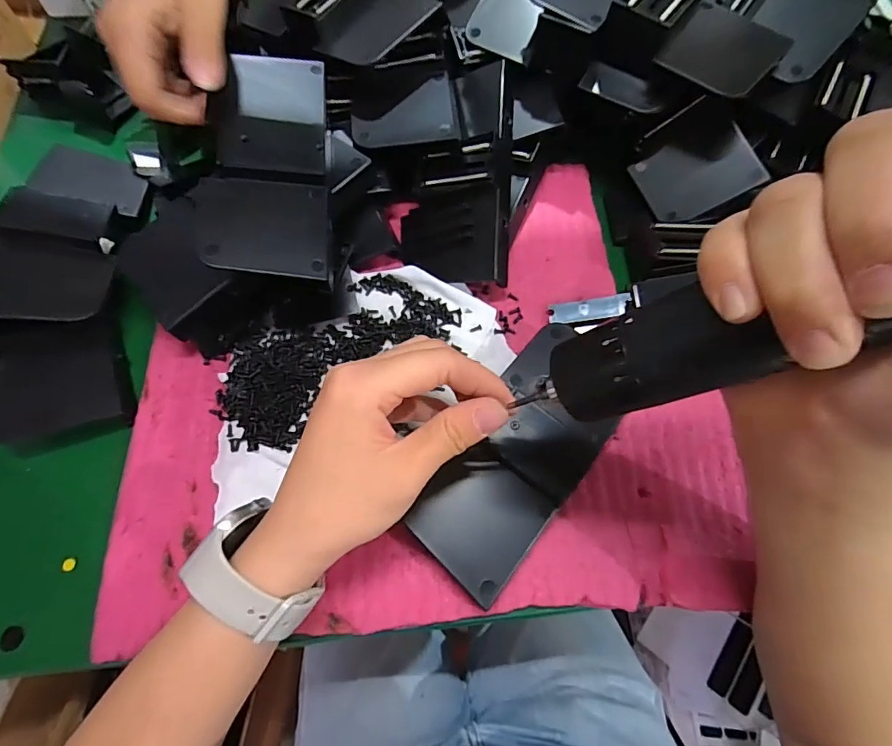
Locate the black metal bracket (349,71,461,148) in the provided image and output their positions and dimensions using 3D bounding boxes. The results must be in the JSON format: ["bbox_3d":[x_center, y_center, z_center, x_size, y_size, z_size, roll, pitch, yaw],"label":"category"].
[{"bbox_3d":[-0.030,-0.184,0.328,0.069,0.014,0.061,-6,67,-4],"label":"black metal bracket"}]

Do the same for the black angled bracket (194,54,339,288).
[{"bbox_3d":[-0.107,-0.132,0.287,0.070,0.029,0.159,-4,67,-3],"label":"black angled bracket"}]

